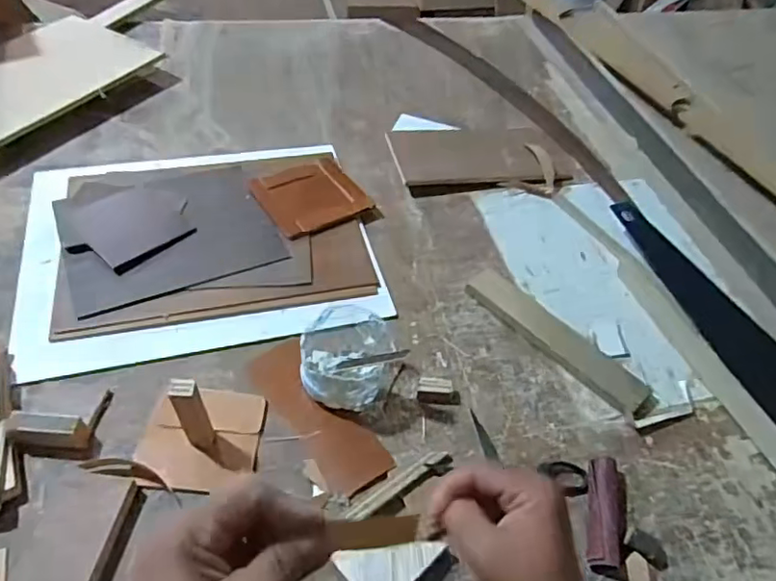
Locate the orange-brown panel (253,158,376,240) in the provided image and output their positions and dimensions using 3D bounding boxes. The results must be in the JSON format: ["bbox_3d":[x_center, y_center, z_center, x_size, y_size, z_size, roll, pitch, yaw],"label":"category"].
[{"bbox_3d":[-0.101,-0.126,0.775,0.129,0.007,0.132,-22,53,-24],"label":"orange-brown panel"}]

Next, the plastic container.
[{"bbox_3d":[-0.037,0.068,0.591,0.093,0.060,0.097,2,49,-2],"label":"plastic container"}]

